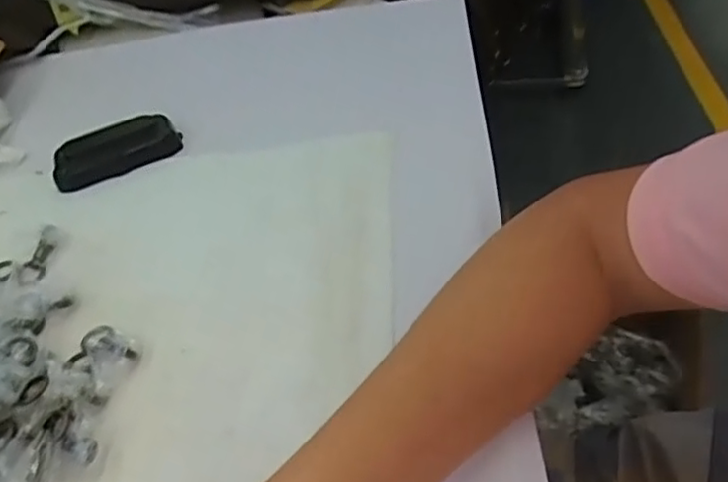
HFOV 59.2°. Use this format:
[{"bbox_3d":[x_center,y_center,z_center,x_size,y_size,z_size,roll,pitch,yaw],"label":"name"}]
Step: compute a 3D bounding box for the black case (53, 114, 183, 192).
[{"bbox_3d":[-0.217,-0.078,0.561,0.108,0.023,0.049,-23,49,-10],"label":"black case"}]

